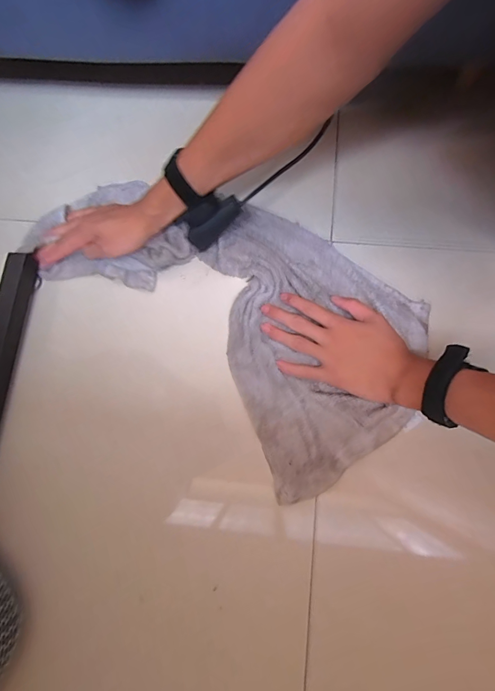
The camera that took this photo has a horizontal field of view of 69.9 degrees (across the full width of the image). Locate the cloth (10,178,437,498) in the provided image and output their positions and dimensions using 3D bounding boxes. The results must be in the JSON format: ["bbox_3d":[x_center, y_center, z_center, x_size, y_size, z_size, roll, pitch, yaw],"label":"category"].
[{"bbox_3d":[-0.020,-0.067,0.428,0.485,0.026,0.261,40,80,11],"label":"cloth"}]

